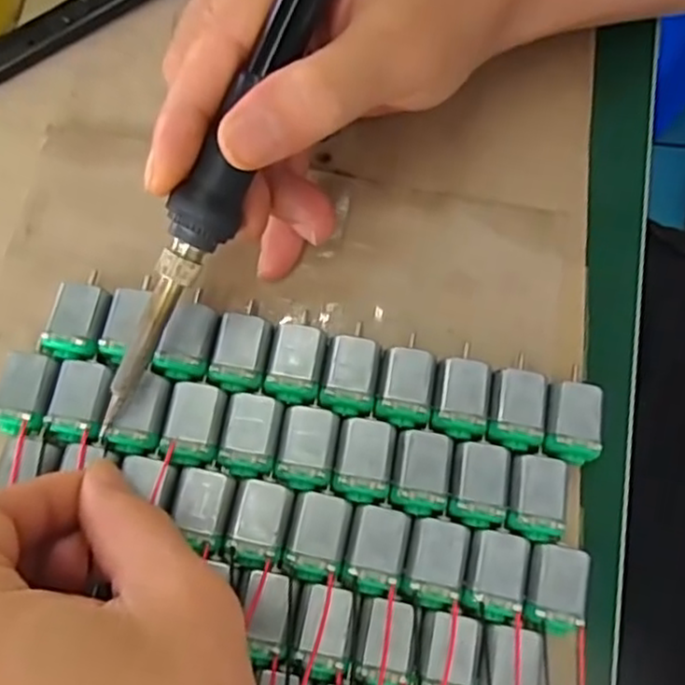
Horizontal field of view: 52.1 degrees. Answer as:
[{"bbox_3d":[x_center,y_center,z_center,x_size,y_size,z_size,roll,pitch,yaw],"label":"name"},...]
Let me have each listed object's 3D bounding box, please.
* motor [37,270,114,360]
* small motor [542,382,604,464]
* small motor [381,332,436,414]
[{"bbox_3d":[-0.091,-0.009,0.248,0.018,0.015,0.034,11,72,2],"label":"motor"},{"bbox_3d":[0.078,0.028,0.242,0.018,0.014,0.026,7,72,1],"label":"small motor"},{"bbox_3d":[0.023,0.013,0.246,0.017,0.016,0.028,7,72,1],"label":"small motor"}]

